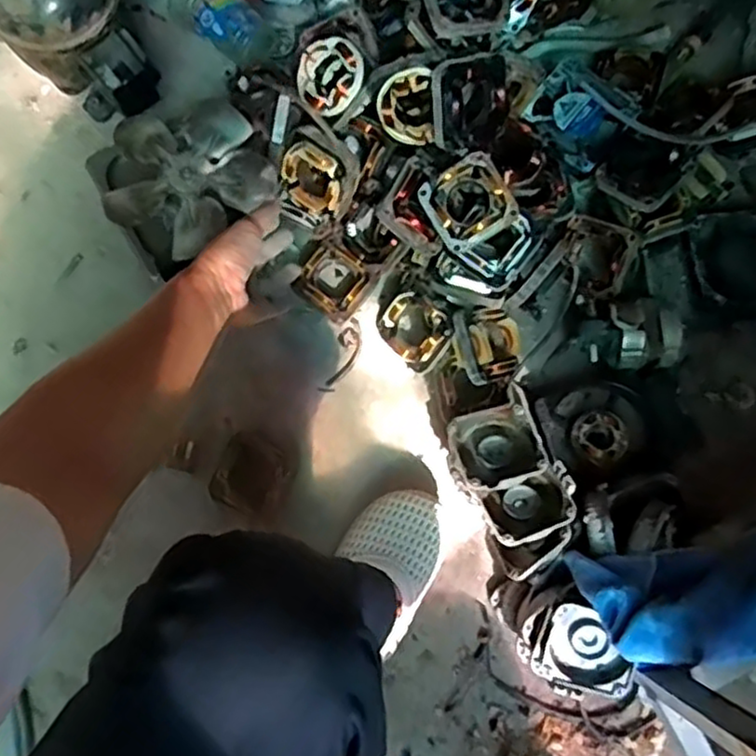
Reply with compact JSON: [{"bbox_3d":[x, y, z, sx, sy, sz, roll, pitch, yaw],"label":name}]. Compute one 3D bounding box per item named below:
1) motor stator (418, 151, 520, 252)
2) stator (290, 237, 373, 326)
[{"bbox_3d":[0.094,-0.178,0.735,0.082,0.039,0.078,-31,81,-7],"label":"motor stator"},{"bbox_3d":[-0.050,-0.111,0.825,0.082,0.035,0.074,35,80,6],"label":"stator"}]

